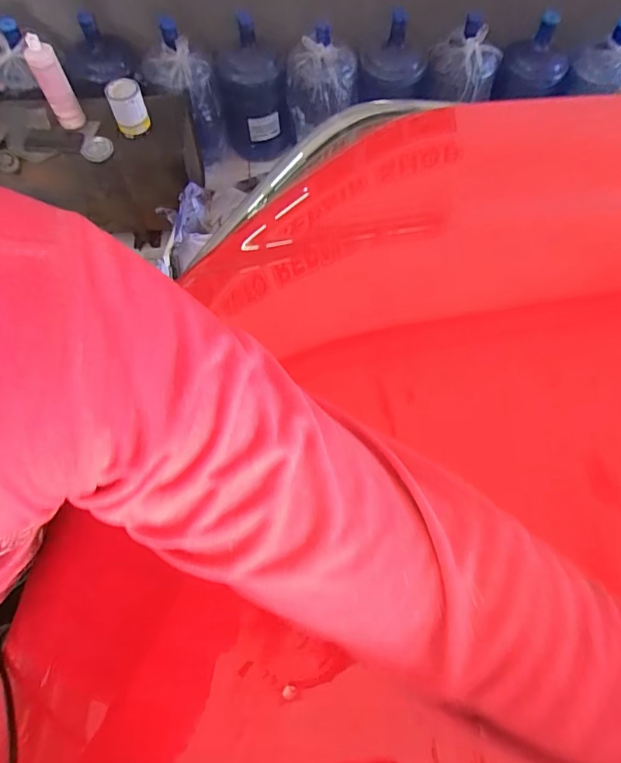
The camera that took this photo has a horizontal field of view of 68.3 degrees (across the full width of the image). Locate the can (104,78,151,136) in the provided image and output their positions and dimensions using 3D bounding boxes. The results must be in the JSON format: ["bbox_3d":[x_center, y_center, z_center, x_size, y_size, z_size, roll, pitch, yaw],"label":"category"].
[{"bbox_3d":[-0.549,-0.823,1.381,0.098,0.141,0.081,-20,67,-9],"label":"can"}]

